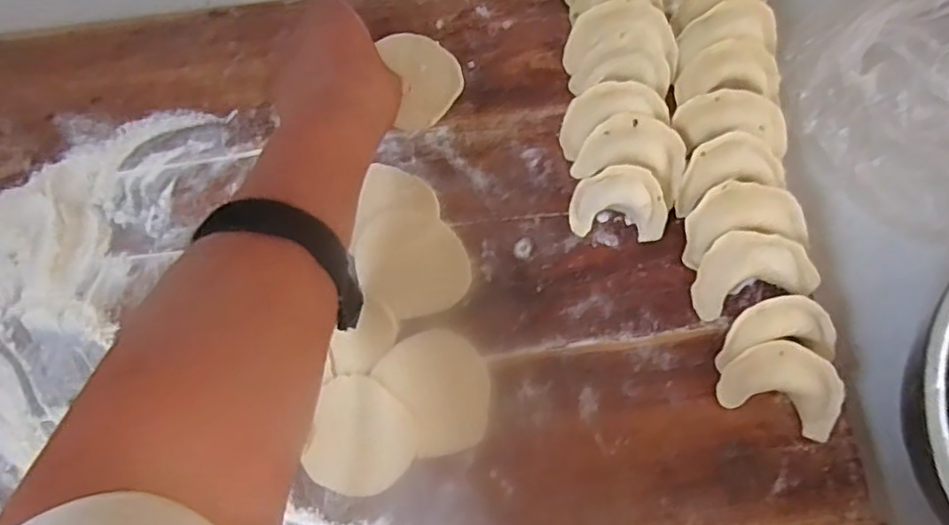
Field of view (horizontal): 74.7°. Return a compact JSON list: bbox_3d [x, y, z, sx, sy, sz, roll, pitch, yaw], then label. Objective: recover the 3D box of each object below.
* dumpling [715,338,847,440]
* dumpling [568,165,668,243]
[{"bbox_3d":[0.191,0.075,0.385,0.068,0.016,0.052,20,110,7],"label":"dumpling"},{"bbox_3d":[0.097,-0.039,0.416,0.062,0.031,0.040,6,74,3],"label":"dumpling"}]

